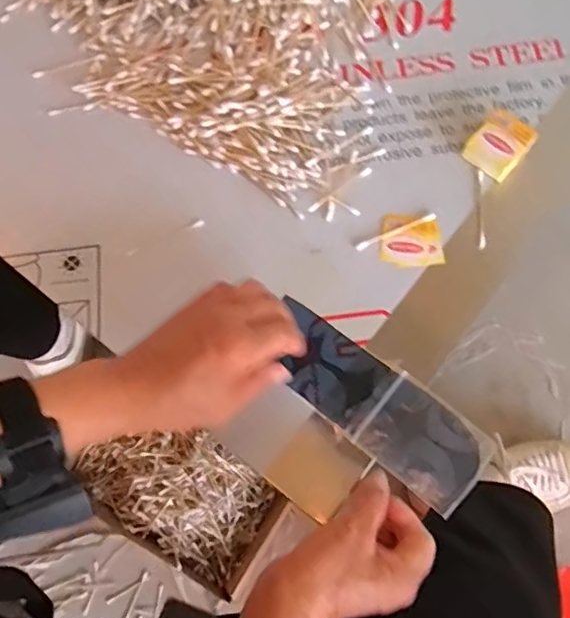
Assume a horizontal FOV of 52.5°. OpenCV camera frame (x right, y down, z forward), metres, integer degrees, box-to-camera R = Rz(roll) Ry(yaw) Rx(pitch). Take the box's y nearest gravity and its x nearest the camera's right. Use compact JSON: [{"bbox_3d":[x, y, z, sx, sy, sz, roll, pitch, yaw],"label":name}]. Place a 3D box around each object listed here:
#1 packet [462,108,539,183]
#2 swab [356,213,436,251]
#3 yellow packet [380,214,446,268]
[{"bbox_3d":[0.184,-0.139,0.495,0.043,0.028,0.049,42,78,14],"label":"packet"},{"bbox_3d":[0.093,-0.065,0.483,0.072,0.004,0.007,-22,72,-6],"label":"swab"},{"bbox_3d":[0.106,-0.057,0.483,0.051,0.004,0.047,0,71,2],"label":"yellow packet"}]

